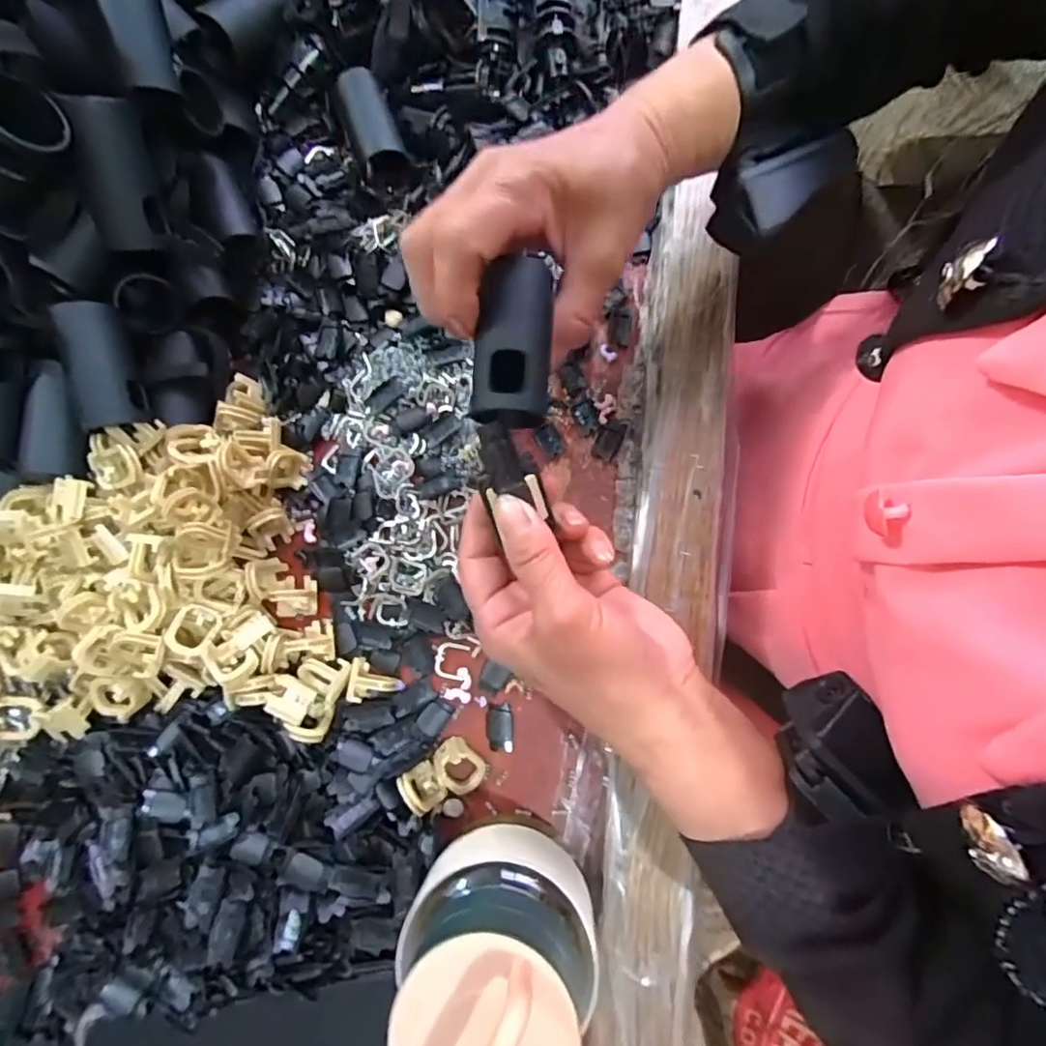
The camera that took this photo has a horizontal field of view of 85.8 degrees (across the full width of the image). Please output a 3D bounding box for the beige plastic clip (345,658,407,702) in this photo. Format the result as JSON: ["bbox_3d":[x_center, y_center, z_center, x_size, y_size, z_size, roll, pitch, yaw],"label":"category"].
[{"bbox_3d":[-0.078,0.083,0.294,0.026,0.013,0.021,8,80,0],"label":"beige plastic clip"}]

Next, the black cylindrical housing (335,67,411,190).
[{"bbox_3d":[-0.093,-0.240,0.347,0.028,0.026,0.069,-21,81,-5],"label":"black cylindrical housing"}]

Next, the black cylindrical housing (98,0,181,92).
[{"bbox_3d":[-0.186,-0.243,0.266,0.024,0.057,0.020,4,49,0],"label":"black cylindrical housing"}]

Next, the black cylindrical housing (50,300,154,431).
[{"bbox_3d":[-0.214,-0.079,0.288,0.030,0.024,0.059,-11,97,-17],"label":"black cylindrical housing"}]

